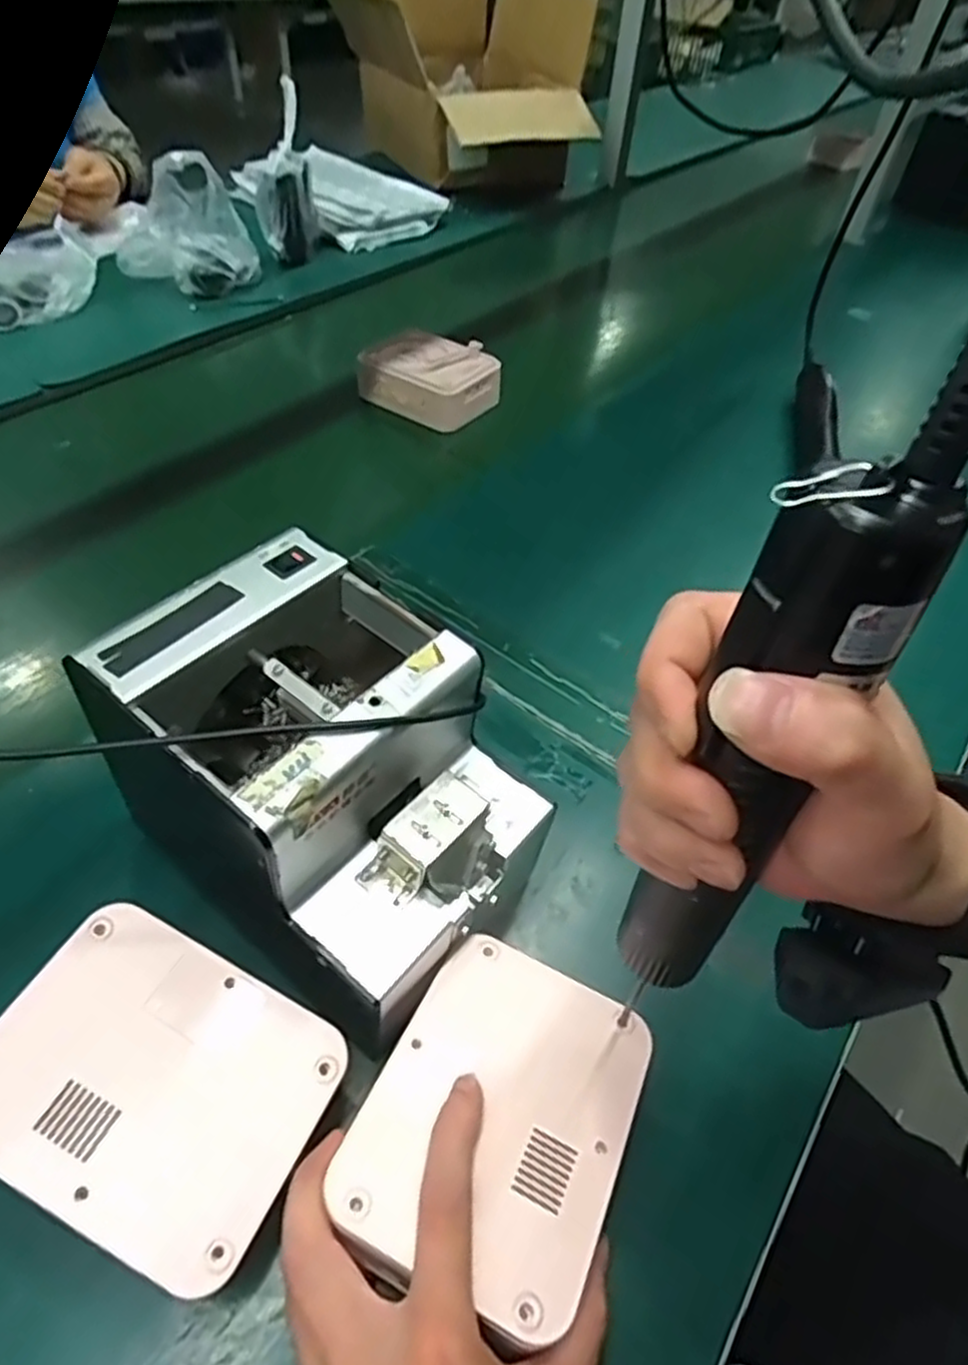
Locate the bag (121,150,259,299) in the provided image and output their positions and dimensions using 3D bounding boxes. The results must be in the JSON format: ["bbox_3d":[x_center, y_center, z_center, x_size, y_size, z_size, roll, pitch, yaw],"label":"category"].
[{"bbox_3d":[-0.367,-0.566,0.924,0.162,0.114,0.172,-7,48,-11],"label":"bag"}]

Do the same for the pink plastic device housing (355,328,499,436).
[{"bbox_3d":[-0.055,-0.313,0.771,0.121,0.051,0.090,29,51,20],"label":"pink plastic device housing"}]

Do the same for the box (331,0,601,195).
[{"bbox_3d":[-0.042,-1.058,1.301,0.390,0.218,0.523,-7,48,-11],"label":"box"}]

